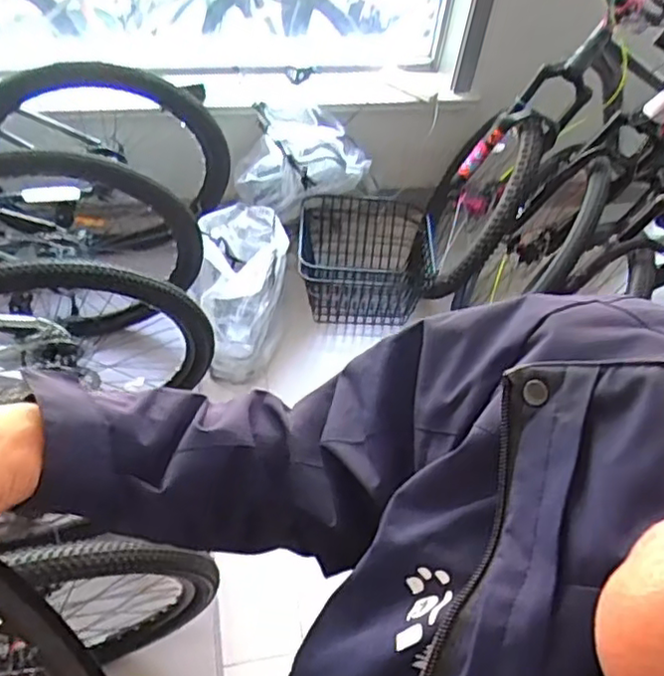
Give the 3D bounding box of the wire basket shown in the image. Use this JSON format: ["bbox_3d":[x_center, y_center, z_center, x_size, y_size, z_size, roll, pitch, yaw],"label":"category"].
[{"bbox_3d":[0.099,-0.219,1.970,0.395,0.289,0.267,3,51,-4],"label":"wire basket"}]

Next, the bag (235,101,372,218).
[{"bbox_3d":[-0.086,-0.519,1.913,0.375,0.308,0.164,-2,52,-7],"label":"bag"}]

